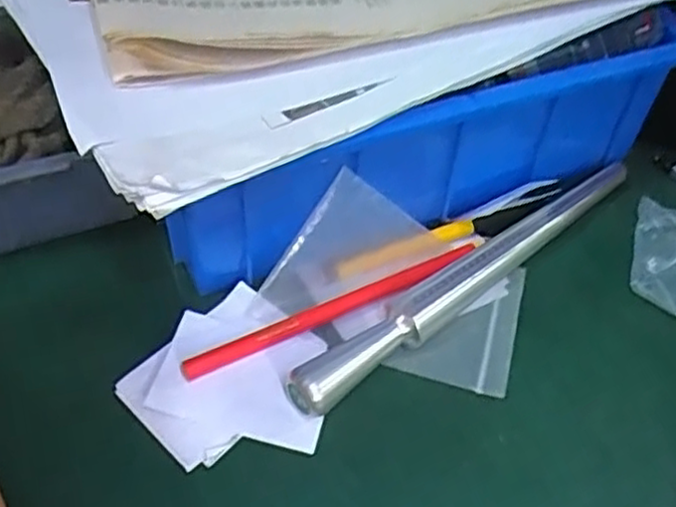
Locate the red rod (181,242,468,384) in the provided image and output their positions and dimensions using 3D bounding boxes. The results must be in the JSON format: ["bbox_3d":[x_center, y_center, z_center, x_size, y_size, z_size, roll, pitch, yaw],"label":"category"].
[{"bbox_3d":[0.001,0.025,0.338,0.154,0.006,0.010,-20,52,-22],"label":"red rod"}]

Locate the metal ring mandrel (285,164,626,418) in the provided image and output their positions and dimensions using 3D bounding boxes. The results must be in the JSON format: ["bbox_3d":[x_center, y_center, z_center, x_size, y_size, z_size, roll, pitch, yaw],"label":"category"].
[{"bbox_3d":[0.069,0.010,0.351,0.227,0.021,0.018,-31,56,-29],"label":"metal ring mandrel"}]

